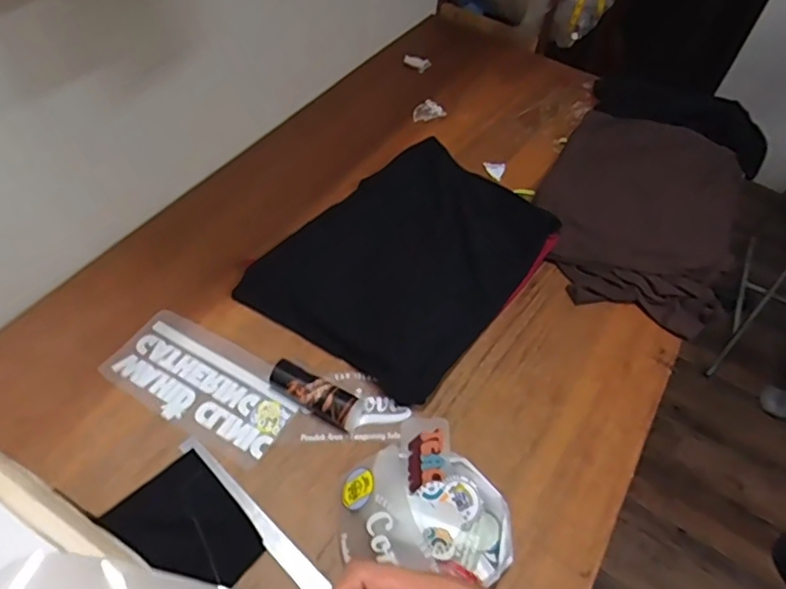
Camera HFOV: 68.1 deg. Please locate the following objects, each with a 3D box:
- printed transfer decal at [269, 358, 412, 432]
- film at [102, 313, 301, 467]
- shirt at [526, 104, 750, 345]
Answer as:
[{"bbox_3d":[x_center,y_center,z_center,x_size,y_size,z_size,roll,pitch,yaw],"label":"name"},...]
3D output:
[{"bbox_3d":[-0.081,0.151,0.835,0.203,0.043,0.068,17,52,8],"label":"printed transfer decal"},{"bbox_3d":[-0.275,0.128,0.855,0.277,0.012,0.142,28,53,15],"label":"film"},{"bbox_3d":[0.492,-0.173,1.144,0.381,0.070,0.531,23,53,14],"label":"shirt"}]

